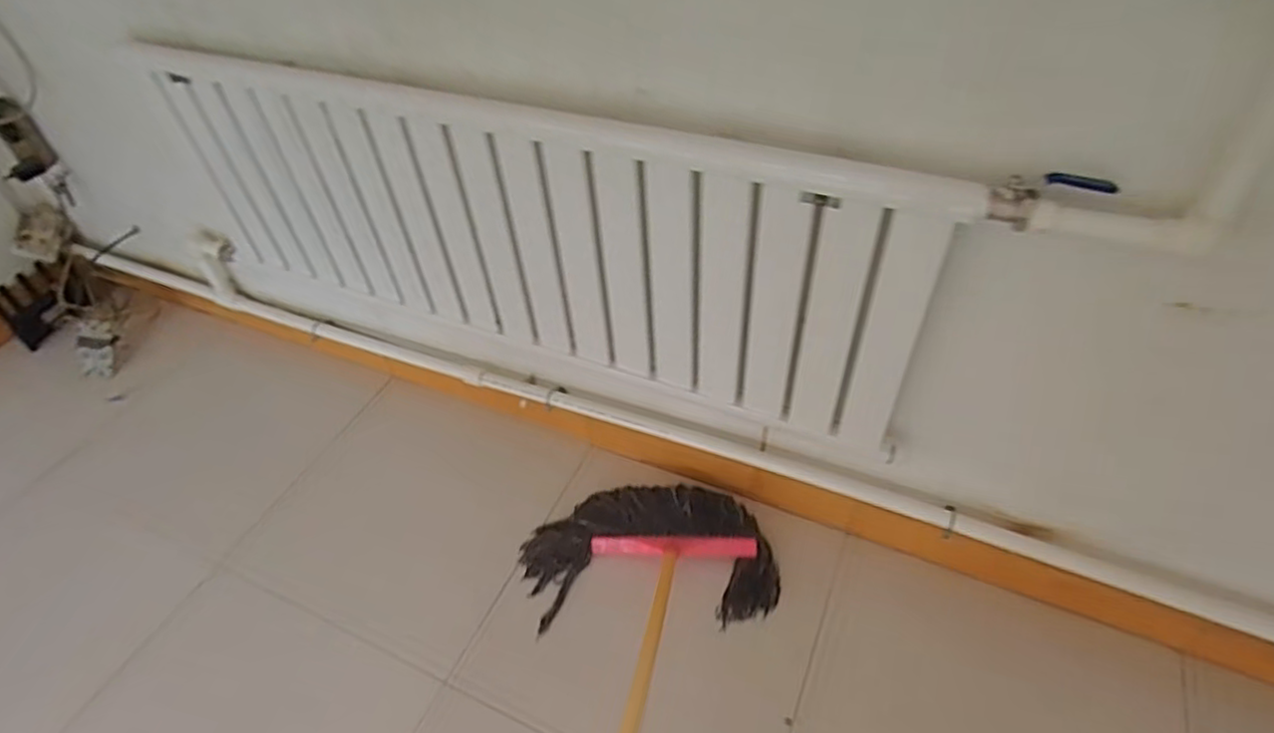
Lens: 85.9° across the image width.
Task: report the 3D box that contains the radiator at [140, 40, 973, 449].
[{"bbox_3d":[-0.288,-0.227,1.289,1.570,0.553,0.083,15,50,19],"label":"radiator"}]

